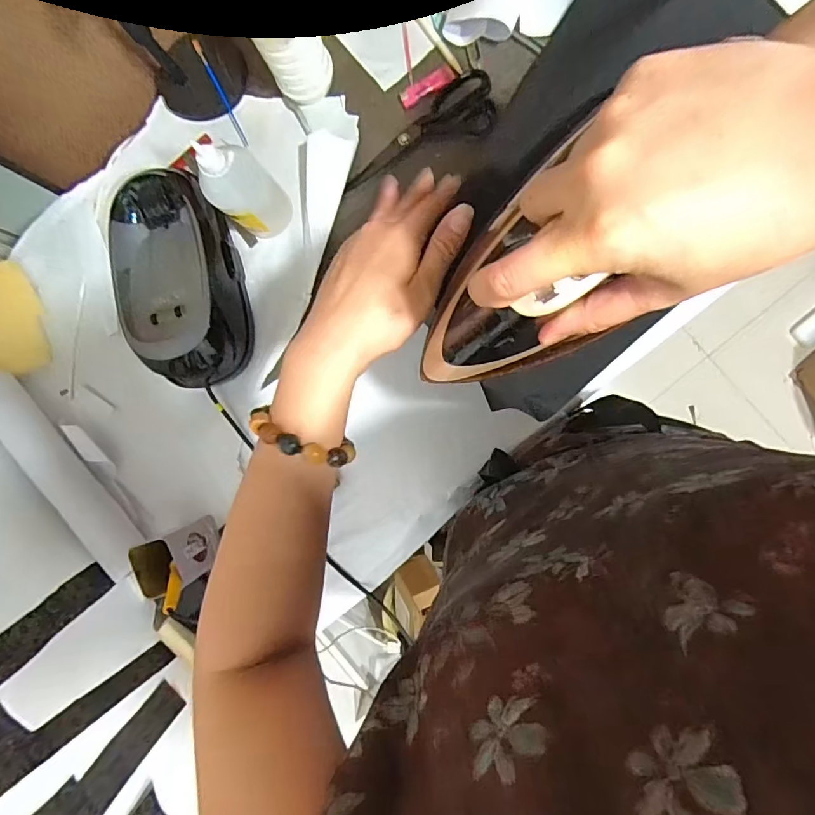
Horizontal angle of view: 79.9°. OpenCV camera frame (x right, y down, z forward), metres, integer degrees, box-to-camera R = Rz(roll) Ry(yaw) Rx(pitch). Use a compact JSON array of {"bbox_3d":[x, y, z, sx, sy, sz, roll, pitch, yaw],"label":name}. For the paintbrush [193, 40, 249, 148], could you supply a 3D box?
[{"bbox_3d":[-0.261,-0.436,0.678,0.011,0.009,0.159,-25,89,6],"label":"paintbrush"}]

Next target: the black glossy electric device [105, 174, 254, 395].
[{"bbox_3d":[-0.312,-0.175,0.663,0.159,0.088,0.288,-19,90,6],"label":"black glossy electric device"}]

